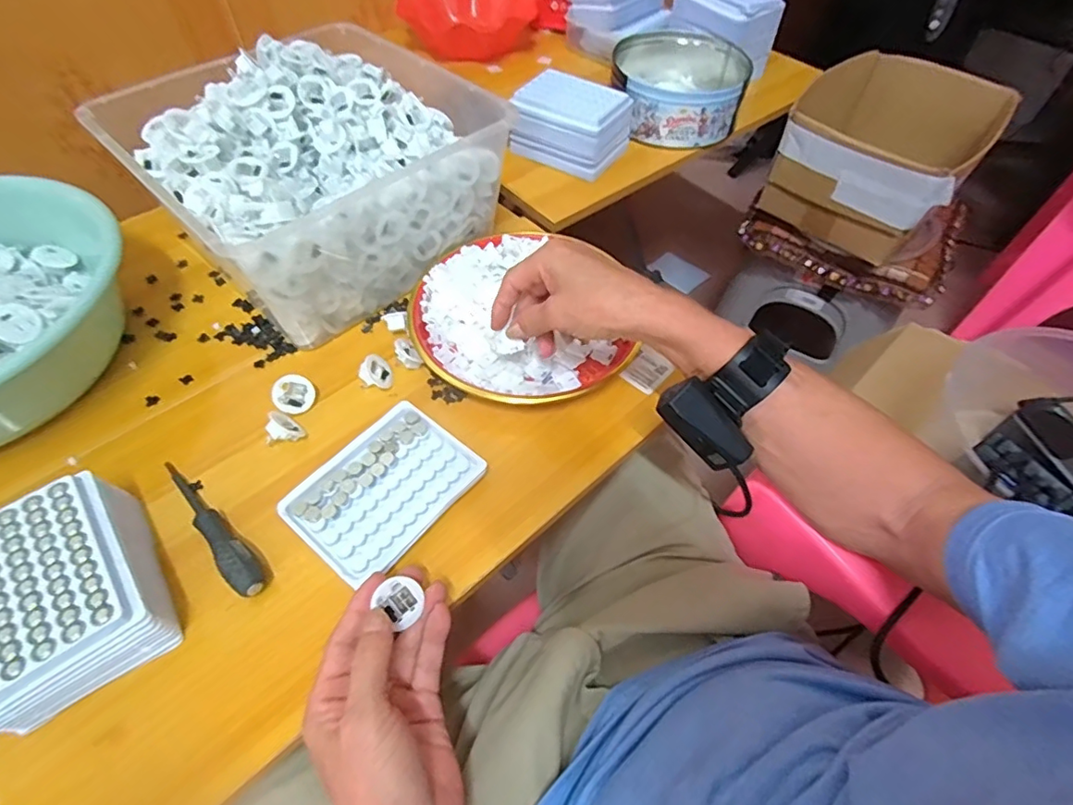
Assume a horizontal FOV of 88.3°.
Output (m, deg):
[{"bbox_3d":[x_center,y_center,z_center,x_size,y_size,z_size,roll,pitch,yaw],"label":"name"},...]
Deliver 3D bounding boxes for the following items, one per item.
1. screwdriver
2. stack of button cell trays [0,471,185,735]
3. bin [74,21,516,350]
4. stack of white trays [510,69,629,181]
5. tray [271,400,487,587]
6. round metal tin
[{"bbox_3d":[-0.245,0.092,0.412,0.145,0.020,0.022,37,61,23],"label":"screwdriver"},{"bbox_3d":[-0.311,0.127,0.363,0.099,0.059,0.136,-30,60,-21],"label":"stack of button cell trays"},{"bbox_3d":[-0.216,-0.232,0.561,0.296,0.146,0.264,-38,63,-25],"label":"bin"},{"bbox_3d":[0.049,-0.366,0.721,0.135,0.079,0.108,21,56,13],"label":"stack of white trays"},{"bbox_3d":[-0.119,0.069,0.437,0.097,0.024,0.133,35,60,21],"label":"tray"},{"bbox_3d":[0.195,-0.437,0.766,0.180,0.072,0.176,7,54,4],"label":"round metal tin"}]

